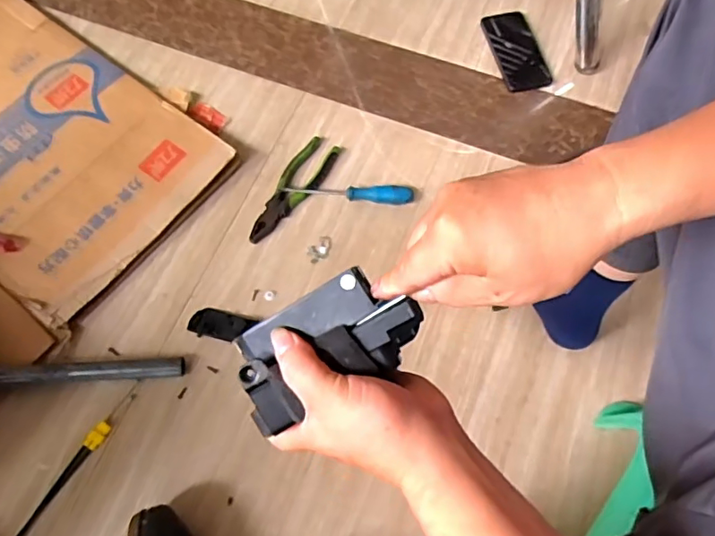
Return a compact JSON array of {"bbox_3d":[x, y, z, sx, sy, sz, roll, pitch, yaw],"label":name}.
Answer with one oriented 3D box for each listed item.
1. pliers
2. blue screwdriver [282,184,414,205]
[{"bbox_3d":[-0.100,-0.122,0.810,0.054,0.019,0.199,33,70,11],"label":"pliers"},{"bbox_3d":[-0.015,-0.118,0.814,0.196,0.029,0.024,6,67,1],"label":"blue screwdriver"}]

